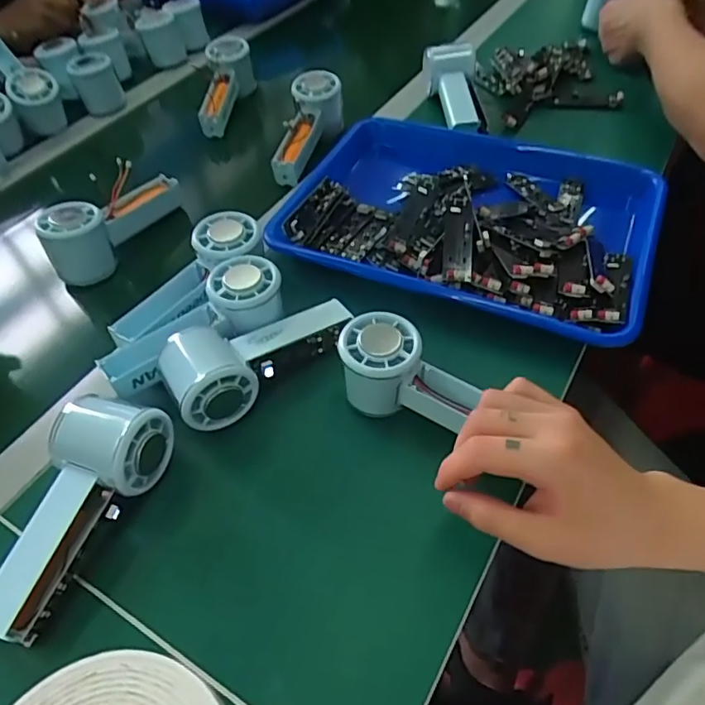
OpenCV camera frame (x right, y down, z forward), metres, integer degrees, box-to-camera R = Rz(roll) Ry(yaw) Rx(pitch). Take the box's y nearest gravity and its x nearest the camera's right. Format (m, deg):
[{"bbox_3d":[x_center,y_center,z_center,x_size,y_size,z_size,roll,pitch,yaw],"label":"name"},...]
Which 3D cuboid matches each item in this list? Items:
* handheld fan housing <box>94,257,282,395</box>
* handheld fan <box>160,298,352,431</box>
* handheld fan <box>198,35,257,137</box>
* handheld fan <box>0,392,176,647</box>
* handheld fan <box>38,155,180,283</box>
[{"bbox_3d":[-0.121,-0.021,0.431,0.149,0.040,0.054,-36,56,-23],"label":"handheld fan housing"},{"bbox_3d":[-0.069,-0.004,0.423,0.144,0.046,0.075,-25,52,-15],"label":"handheld fan"},{"bbox_3d":[-0.177,-0.358,0.747,0.062,0.057,0.173,5,63,9],"label":"handheld fan"},{"bbox_3d":[-0.183,0.096,0.352,0.067,0.046,0.146,17,53,19],"label":"handheld fan"},{"bbox_3d":[-0.240,-0.137,0.554,0.053,0.066,0.146,17,53,18],"label":"handheld fan"}]

